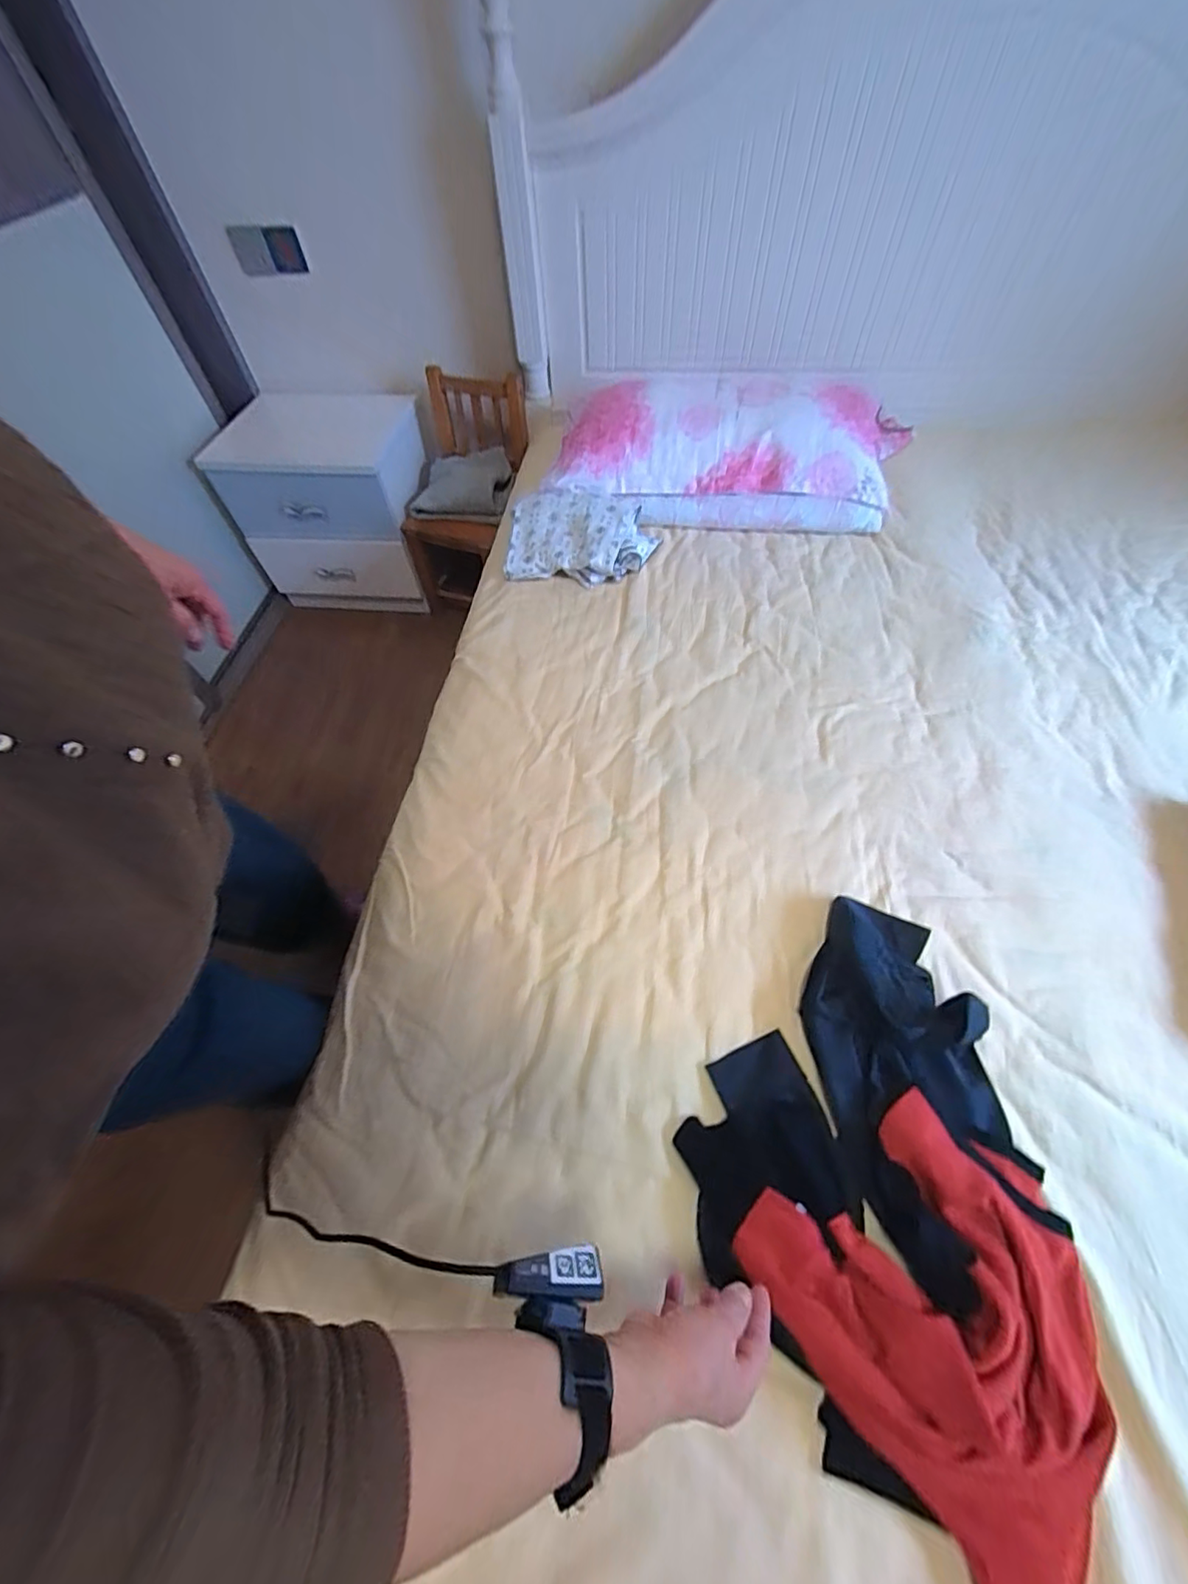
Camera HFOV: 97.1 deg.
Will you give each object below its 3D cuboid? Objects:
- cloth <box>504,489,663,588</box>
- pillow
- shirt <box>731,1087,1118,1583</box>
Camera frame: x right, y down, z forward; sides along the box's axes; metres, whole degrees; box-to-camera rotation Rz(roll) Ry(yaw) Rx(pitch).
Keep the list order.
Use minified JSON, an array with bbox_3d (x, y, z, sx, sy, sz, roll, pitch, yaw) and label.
[{"bbox_3d":[-0.029,-0.528,1.090,0.306,0.090,0.214,10,58,9],"label":"cloth"},{"bbox_3d":[0.270,-0.769,1.171,0.718,0.175,0.384,3,57,4],"label":"pillow"},{"bbox_3d":[0.317,0.452,0.450,0.256,0.069,0.297,-30,61,-16],"label":"shirt"}]

